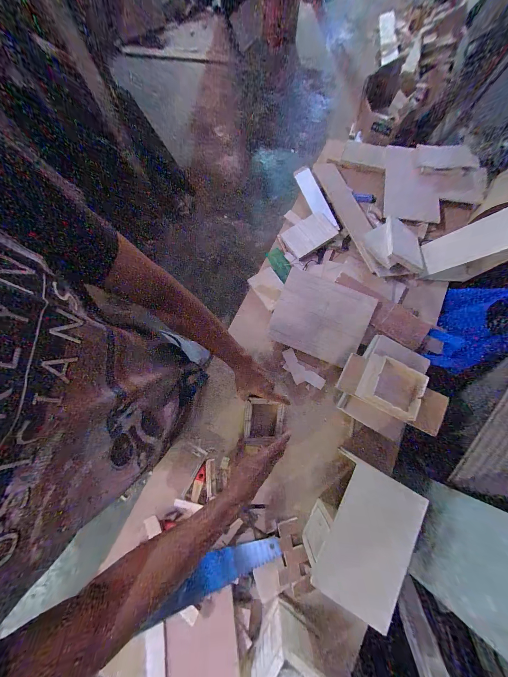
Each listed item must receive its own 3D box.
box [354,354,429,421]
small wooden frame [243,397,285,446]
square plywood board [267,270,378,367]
[{"bbox_3d":[0.314,0.109,0.507,0.115,0.055,0.112,29,78,6],"label":"box"},{"bbox_3d":[0.023,0.207,0.545,0.096,0.029,0.104,5,77,0],"label":"small wooden frame"},{"bbox_3d":[0.176,-0.055,0.602,0.238,0.014,0.204,23,94,10],"label":"square plywood board"}]

